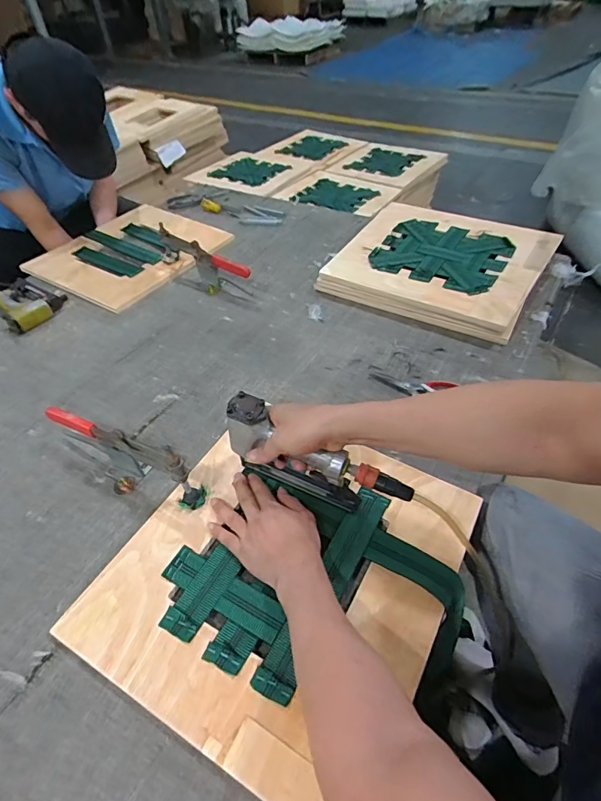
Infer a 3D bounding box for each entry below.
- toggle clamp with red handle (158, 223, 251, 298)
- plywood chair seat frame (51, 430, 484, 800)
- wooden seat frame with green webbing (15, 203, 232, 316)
[{"bbox_3d":[-0.249,-0.337,1.053,0.325,0.095,0.055,29,55,27],"label":"toggle clamp with red handle"},{"bbox_3d":[-0.014,0.209,0.558,0.417,0.030,0.410,20,51,21],"label":"plywood chair seat frame"},{"bbox_3d":[-0.474,-0.417,1.199,0.416,0.031,0.432,27,54,26],"label":"wooden seat frame with green webbing"}]

